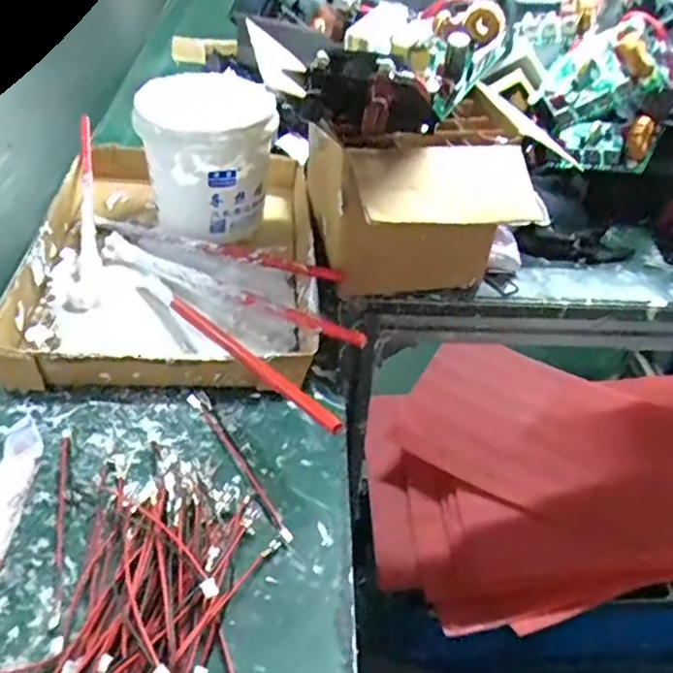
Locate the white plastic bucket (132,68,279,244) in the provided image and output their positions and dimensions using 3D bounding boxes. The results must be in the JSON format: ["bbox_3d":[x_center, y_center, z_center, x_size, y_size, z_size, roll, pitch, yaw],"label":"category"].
[{"bbox_3d":[-0.122,-0.170,0.597,0.115,0.131,0.126,-9,45,-15],"label":"white plastic bucket"}]

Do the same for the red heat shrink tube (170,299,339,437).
[{"bbox_3d":[-0.065,0.014,0.450,0.010,0.011,0.209,-27,39,-30],"label":"red heat shrink tube"}]

